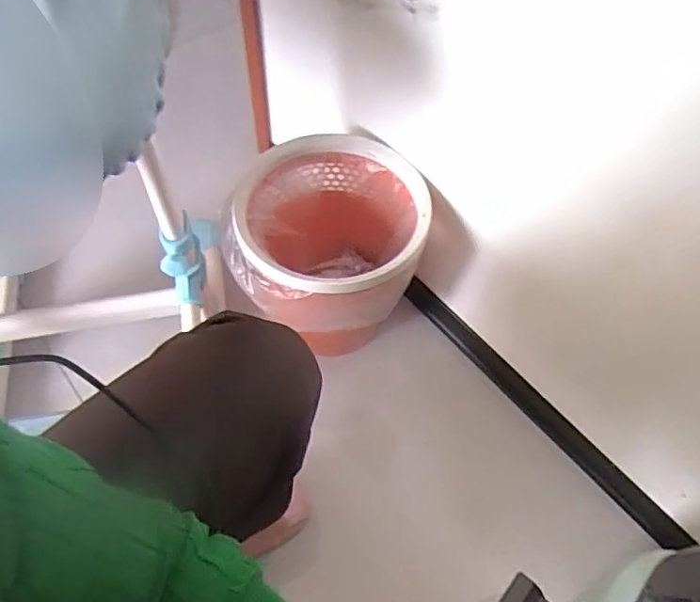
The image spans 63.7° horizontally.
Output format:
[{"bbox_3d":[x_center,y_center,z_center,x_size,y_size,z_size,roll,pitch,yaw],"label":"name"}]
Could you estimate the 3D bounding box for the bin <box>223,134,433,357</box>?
[{"bbox_3d":[-0.027,-0.066,0.861,0.258,0.240,0.264,1,58,-2],"label":"bin"}]

